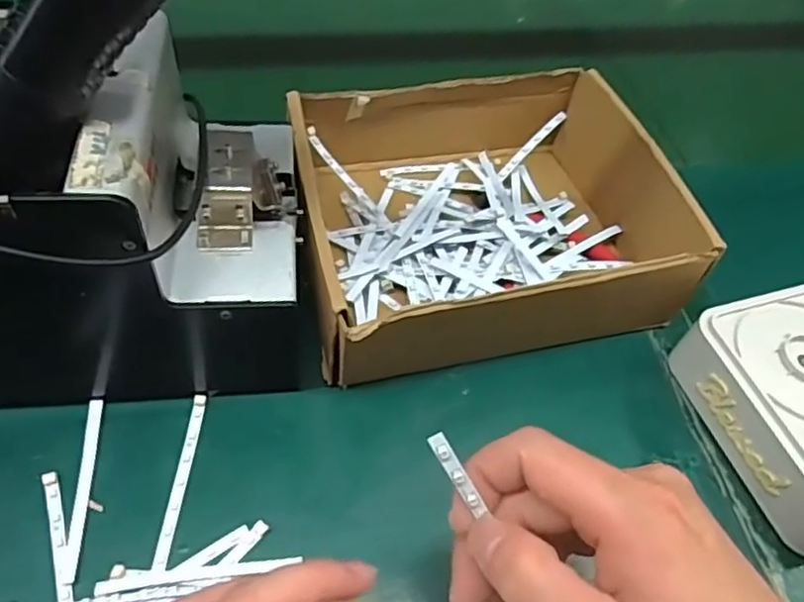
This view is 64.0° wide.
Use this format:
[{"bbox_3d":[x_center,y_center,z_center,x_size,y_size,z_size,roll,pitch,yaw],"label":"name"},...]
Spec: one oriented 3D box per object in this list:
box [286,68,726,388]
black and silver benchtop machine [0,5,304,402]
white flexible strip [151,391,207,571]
[{"bbox_3d":[0.047,-0.053,0.395,0.212,0.076,0.182,-8,52,-12],"label":"box"},{"bbox_3d":[-0.138,-0.036,0.309,0.178,0.158,0.126,-4,52,-9],"label":"black and silver benchtop machine"},{"bbox_3d":[-0.108,0.085,0.314,0.007,0.005,0.087,4,51,-2],"label":"white flexible strip"}]

